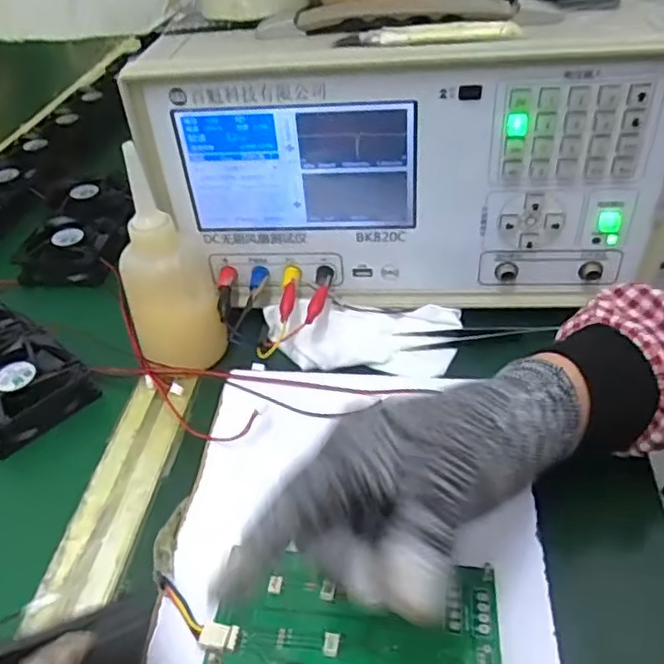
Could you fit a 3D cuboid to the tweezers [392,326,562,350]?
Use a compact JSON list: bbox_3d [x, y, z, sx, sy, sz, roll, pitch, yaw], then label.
[{"bbox_3d":[0.106,0.000,0.459,0.114,0.005,0.020,-7,41,0],"label":"tweezers"}]

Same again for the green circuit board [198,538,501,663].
[{"bbox_3d":[0.011,0.137,0.297,0.132,0.014,0.061,0,41,9],"label":"green circuit board"}]

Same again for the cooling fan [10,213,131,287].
[{"bbox_3d":[-0.243,-0.084,0.595,0.089,0.029,0.092,-1,41,7],"label":"cooling fan"}]

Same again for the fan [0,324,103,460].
[{"bbox_3d":[-0.224,0.040,0.452,0.082,0.024,0.080,29,52,35],"label":"fan"}]

